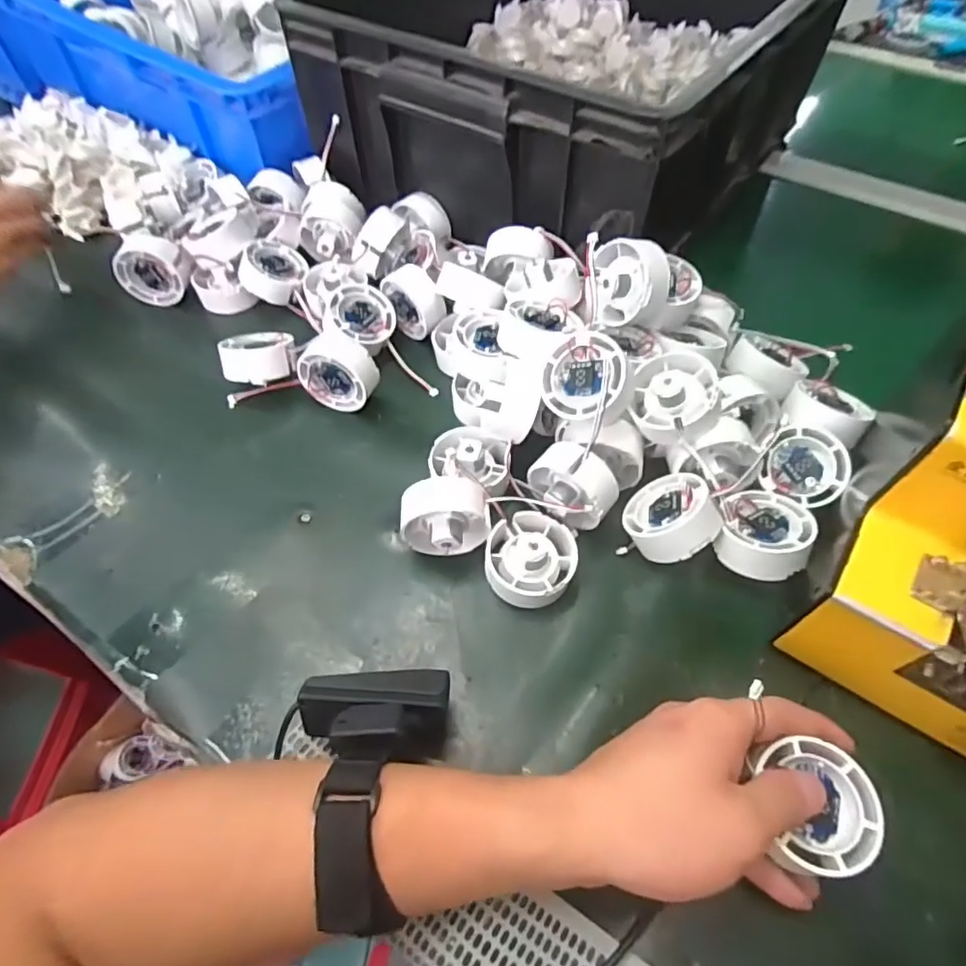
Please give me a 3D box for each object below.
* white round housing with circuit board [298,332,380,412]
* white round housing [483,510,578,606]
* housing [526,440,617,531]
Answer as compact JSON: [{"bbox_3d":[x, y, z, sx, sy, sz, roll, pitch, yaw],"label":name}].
[{"bbox_3d":[-0.106,-0.080,0.432,0.054,0.055,0.027,13,57,9],"label":"white round housing with circuit board"},{"bbox_3d":[0.030,0.046,0.354,0.054,0.025,0.057,0,56,0],"label":"white round housing"},{"bbox_3d":[0.054,0.003,0.365,0.054,0.045,0.035,36,63,22],"label":"housing"}]

